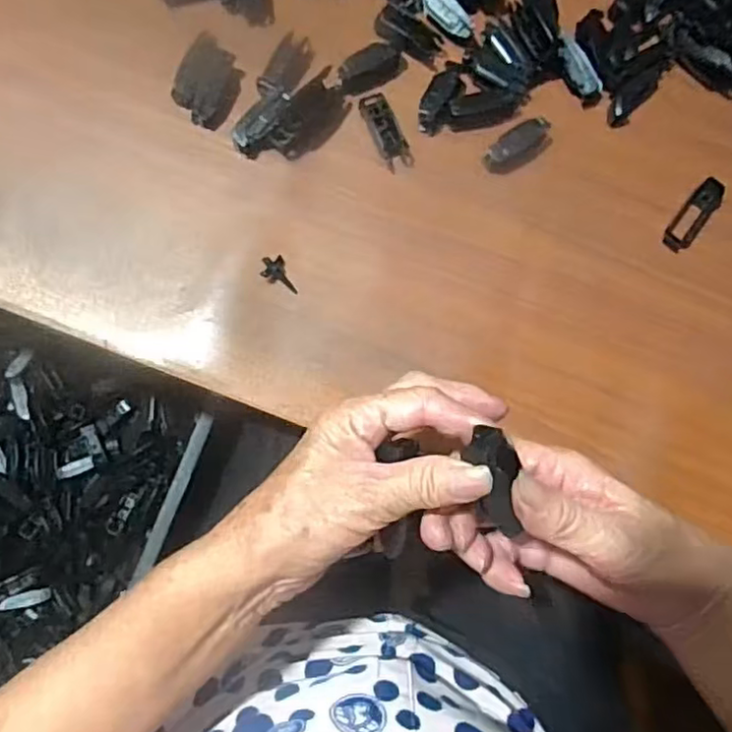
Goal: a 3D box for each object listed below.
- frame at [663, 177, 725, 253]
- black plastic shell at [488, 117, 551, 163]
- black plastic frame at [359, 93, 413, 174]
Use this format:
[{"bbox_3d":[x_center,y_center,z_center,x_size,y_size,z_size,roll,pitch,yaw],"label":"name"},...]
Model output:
[{"bbox_3d":[0.228,-0.103,0.436,0.020,0.010,0.055,38,79,0],"label":"frame"},{"bbox_3d":[0.102,-0.151,0.425,0.048,0.017,0.019,-37,87,-10],"label":"black plastic shell"},{"bbox_3d":[0.014,-0.156,0.420,0.021,0.010,0.051,-31,102,-6],"label":"black plastic frame"}]

